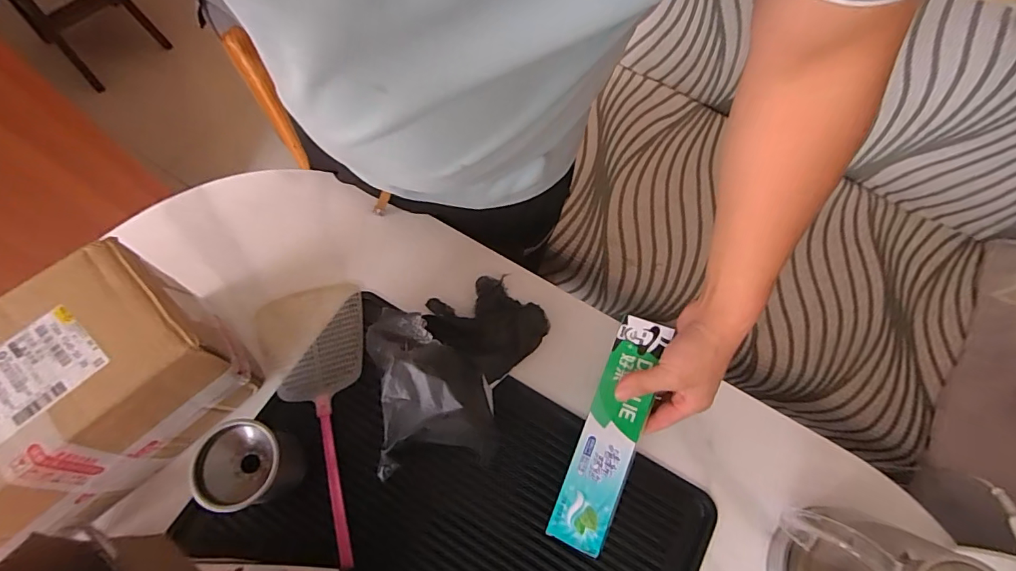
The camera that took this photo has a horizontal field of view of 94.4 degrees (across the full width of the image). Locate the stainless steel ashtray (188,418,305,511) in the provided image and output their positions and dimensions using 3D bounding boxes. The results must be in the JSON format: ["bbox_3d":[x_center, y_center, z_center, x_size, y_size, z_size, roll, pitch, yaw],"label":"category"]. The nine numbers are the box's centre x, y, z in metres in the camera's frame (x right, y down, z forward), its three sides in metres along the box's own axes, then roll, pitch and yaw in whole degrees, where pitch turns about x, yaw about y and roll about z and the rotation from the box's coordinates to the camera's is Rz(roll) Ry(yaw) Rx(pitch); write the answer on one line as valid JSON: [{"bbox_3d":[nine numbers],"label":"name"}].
[{"bbox_3d":[-0.247,0.175,0.460,0.078,0.089,0.075,-13,69,-7],"label":"stainless steel ashtray"}]

